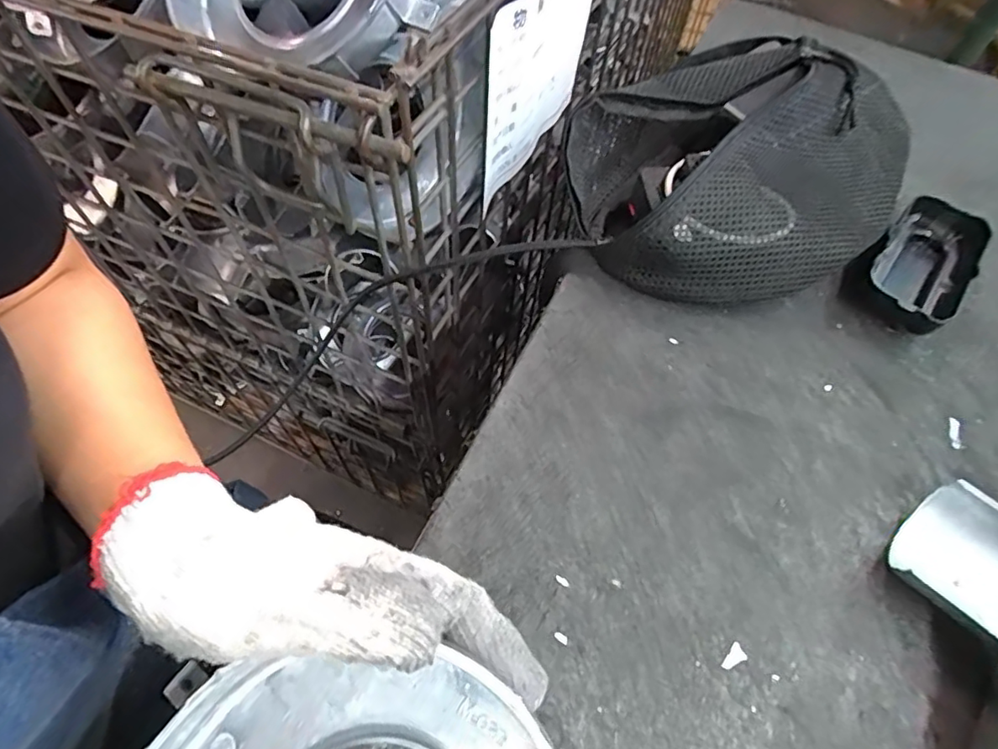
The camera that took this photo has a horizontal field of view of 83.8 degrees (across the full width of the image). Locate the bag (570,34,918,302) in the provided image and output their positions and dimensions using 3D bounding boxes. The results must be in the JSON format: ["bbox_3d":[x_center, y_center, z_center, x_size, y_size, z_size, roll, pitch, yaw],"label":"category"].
[{"bbox_3d":[0.169,-0.147,0.374,0.250,0.072,0.175,-38,67,-23],"label":"bag"}]

